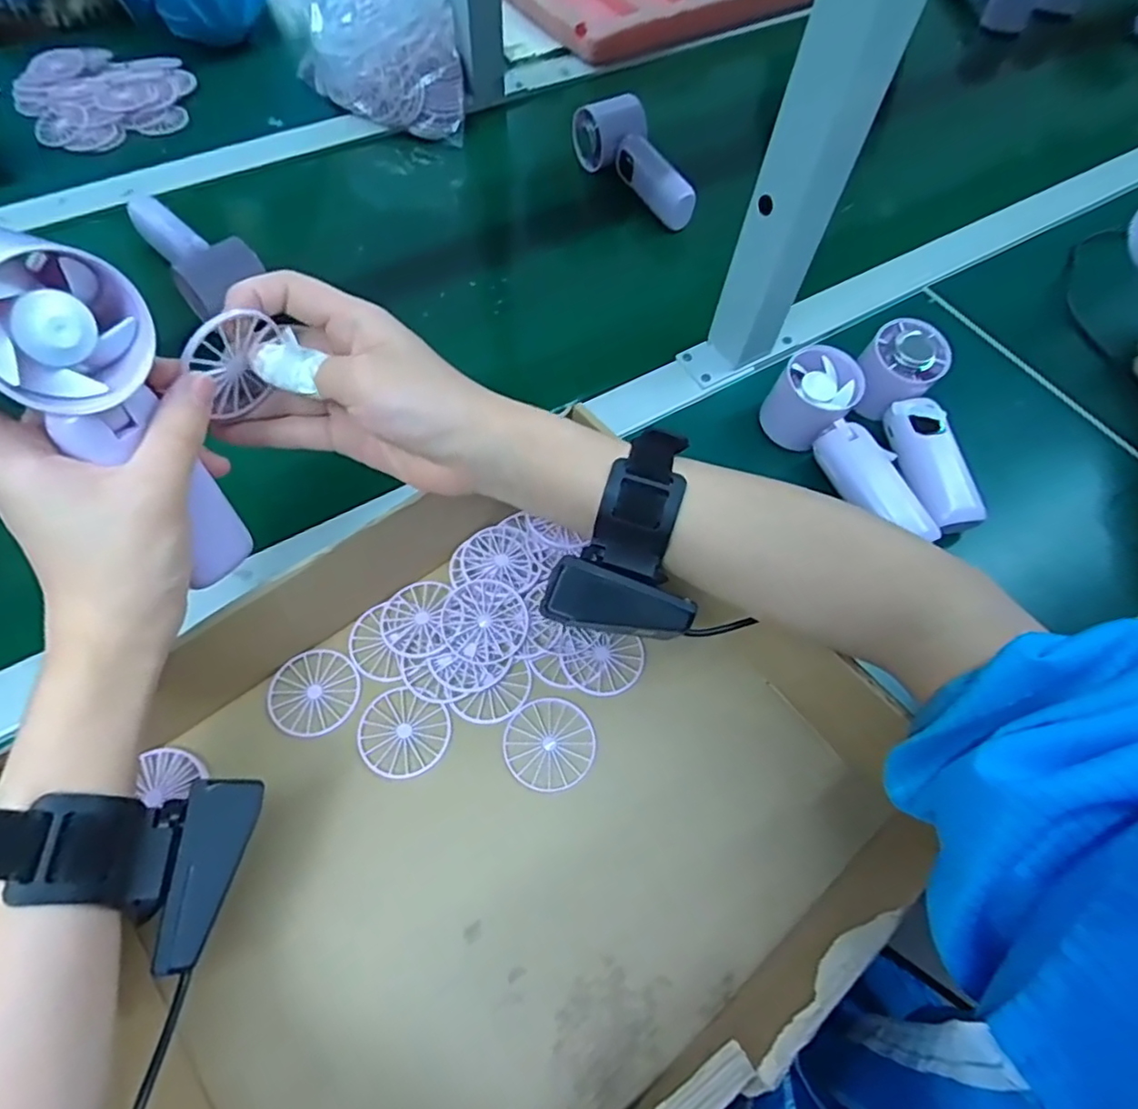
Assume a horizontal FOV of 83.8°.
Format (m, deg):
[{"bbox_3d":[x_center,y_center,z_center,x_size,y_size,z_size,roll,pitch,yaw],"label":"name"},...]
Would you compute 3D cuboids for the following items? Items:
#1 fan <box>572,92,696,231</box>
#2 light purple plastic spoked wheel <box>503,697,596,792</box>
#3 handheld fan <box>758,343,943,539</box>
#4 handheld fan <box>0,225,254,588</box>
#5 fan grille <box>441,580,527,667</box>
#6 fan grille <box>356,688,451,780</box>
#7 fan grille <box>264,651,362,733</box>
[{"bbox_3d":[0.062,-0.367,0.594,0.053,0.054,0.149,-22,65,-15],"label":"fan"},{"bbox_3d":[-0.011,0.107,0.358,0.049,0.004,0.049,2,62,-3],"label":"light purple plastic spoked wheel"},{"bbox_3d":[0.197,-0.072,0.447,0.053,0.052,0.152,-30,81,-18],"label":"handheld fan"},{"bbox_3d":[-0.175,-0.047,0.256,0.057,0.155,0.039,-33,55,-19],"label":"handheld fan"},{"bbox_3d":[-0.051,0.040,0.383,0.049,0.009,0.049,2,62,-3],"label":"fan grille"},{"bbox_3d":[-0.094,0.101,0.357,0.050,0.004,0.045,23,63,8],"label":"fan grille"},{"bbox_3d":[-0.149,0.079,0.368,0.050,0.004,0.048,-1,62,-4],"label":"fan grille"}]

